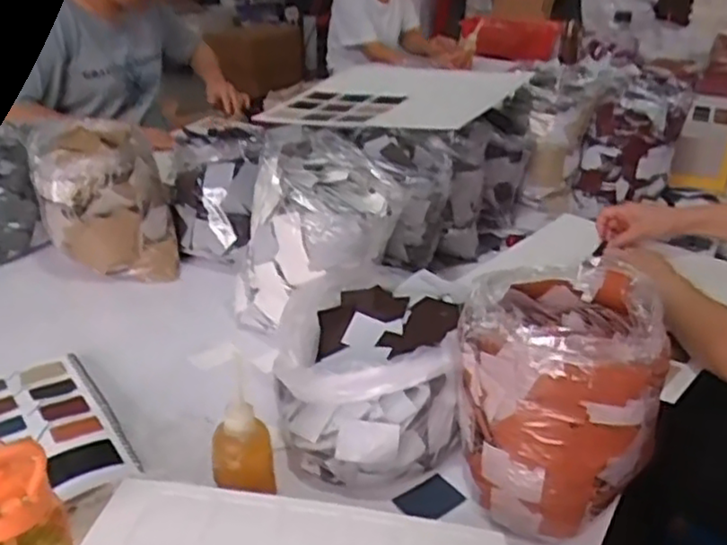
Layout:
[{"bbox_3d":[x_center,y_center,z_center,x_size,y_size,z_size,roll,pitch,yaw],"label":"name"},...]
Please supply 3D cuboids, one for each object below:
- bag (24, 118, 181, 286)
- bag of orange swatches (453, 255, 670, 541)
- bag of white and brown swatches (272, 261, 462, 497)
[{"bbox_3d":[-0.431,-0.118,1.158,0.200,0.217,0.174,-11,29,-20],"label":"bag"},{"bbox_3d":[0.200,0.118,0.713,0.187,0.206,0.185,-9,29,-17],"label":"bag of orange swatches"},{"bbox_3d":[0.007,0.109,0.829,0.202,0.134,0.287,2,27,4],"label":"bag of white and brown swatches"}]

